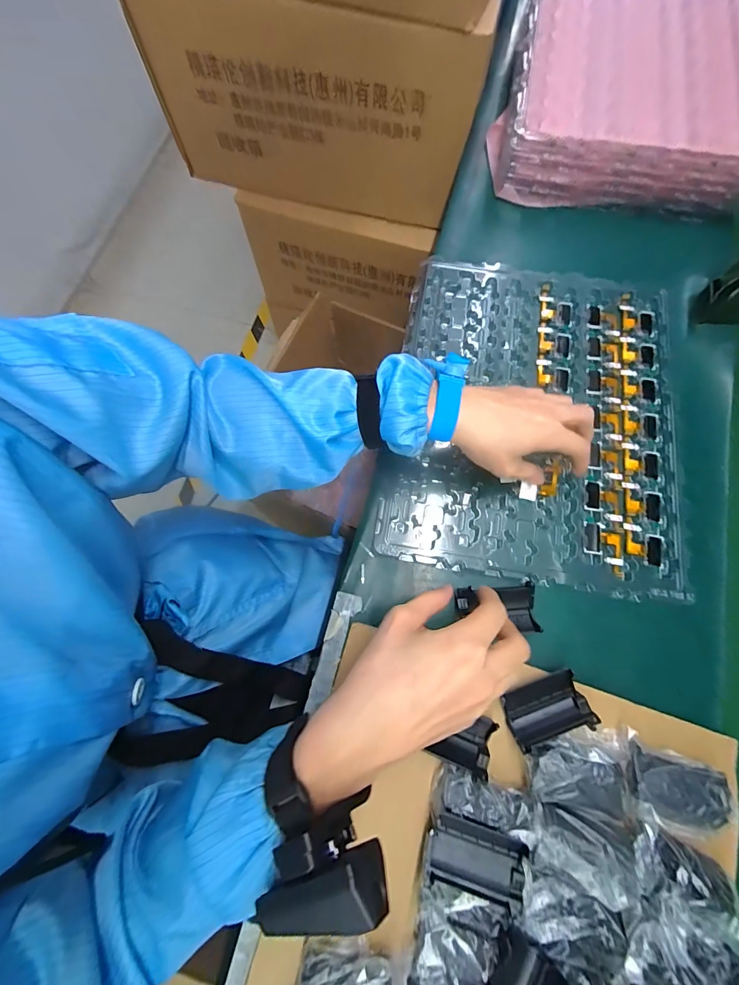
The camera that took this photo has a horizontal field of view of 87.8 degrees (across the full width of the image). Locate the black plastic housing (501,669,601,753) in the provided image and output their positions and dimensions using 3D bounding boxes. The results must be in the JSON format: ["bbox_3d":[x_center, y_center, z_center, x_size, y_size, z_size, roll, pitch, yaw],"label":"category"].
[{"bbox_3d":[0.152,0.187,0.332,0.068,0.026,0.039,-20,76,-6],"label":"black plastic housing"}]

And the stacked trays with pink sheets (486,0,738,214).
[{"bbox_3d":[0.335,-0.539,0.517,0.304,0.074,0.356,11,75,2],"label":"stacked trays with pink sheets"}]

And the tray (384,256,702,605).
[{"bbox_3d":[0.182,-0.089,0.417,0.294,0.014,0.362,10,75,2],"label":"tray"}]

